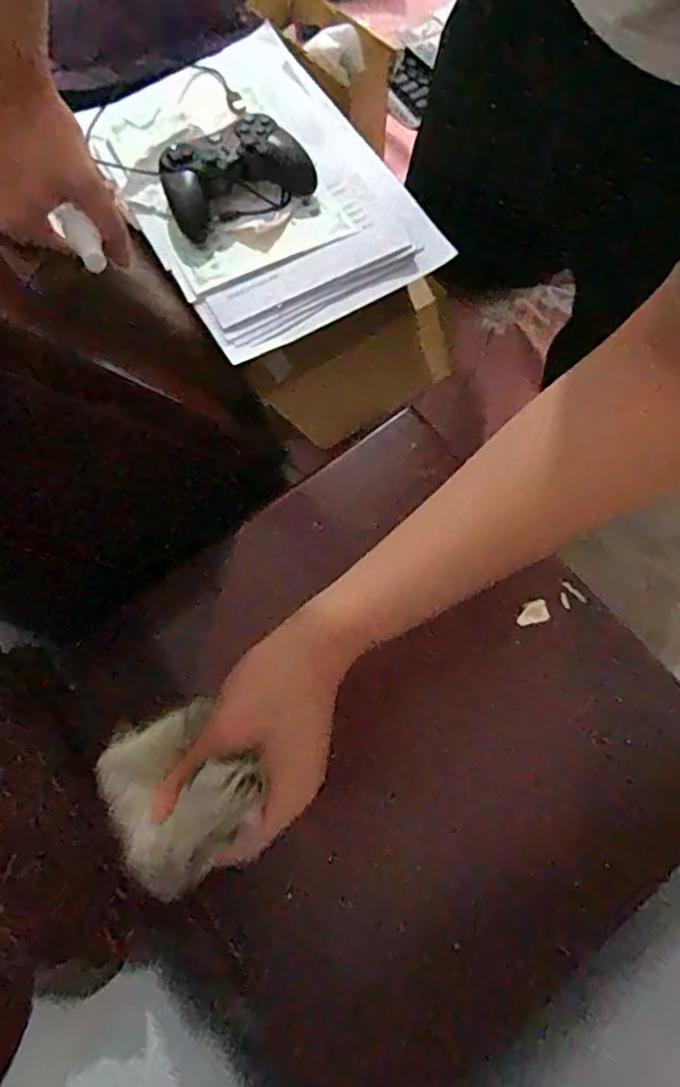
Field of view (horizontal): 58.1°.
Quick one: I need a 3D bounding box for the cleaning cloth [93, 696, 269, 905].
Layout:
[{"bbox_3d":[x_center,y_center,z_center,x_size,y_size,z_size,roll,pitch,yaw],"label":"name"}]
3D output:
[{"bbox_3d":[-0.090,0.135,0.333,0.078,0.041,0.092,-37,72,-12],"label":"cleaning cloth"}]

